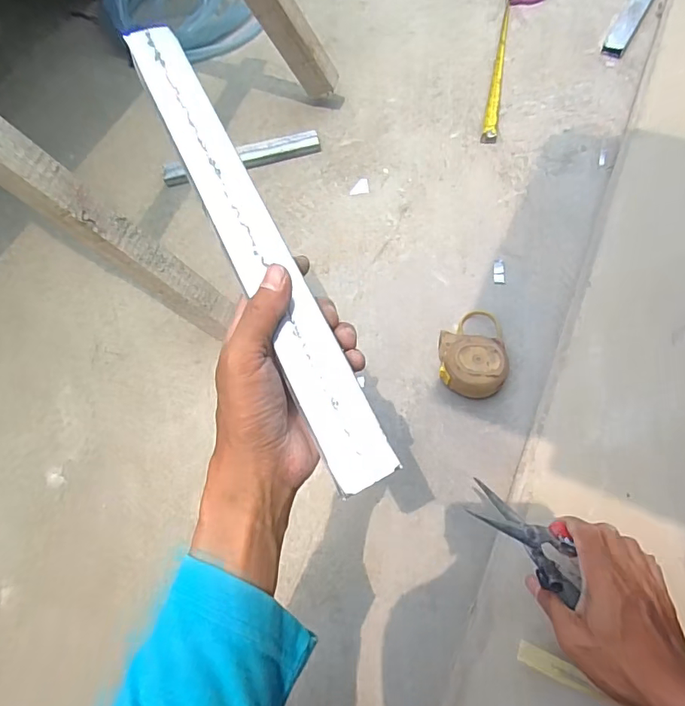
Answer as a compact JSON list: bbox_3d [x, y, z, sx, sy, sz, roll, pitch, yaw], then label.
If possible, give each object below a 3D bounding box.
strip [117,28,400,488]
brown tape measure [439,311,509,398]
[{"bbox_3d":[-0.064,-0.084,0.303,0.035,0.006,0.358,-25,72,-11],"label":"strip"},{"bbox_3d":[0.156,-0.004,0.575,0.081,0.045,0.124,9,64,8],"label":"brown tape measure"}]

